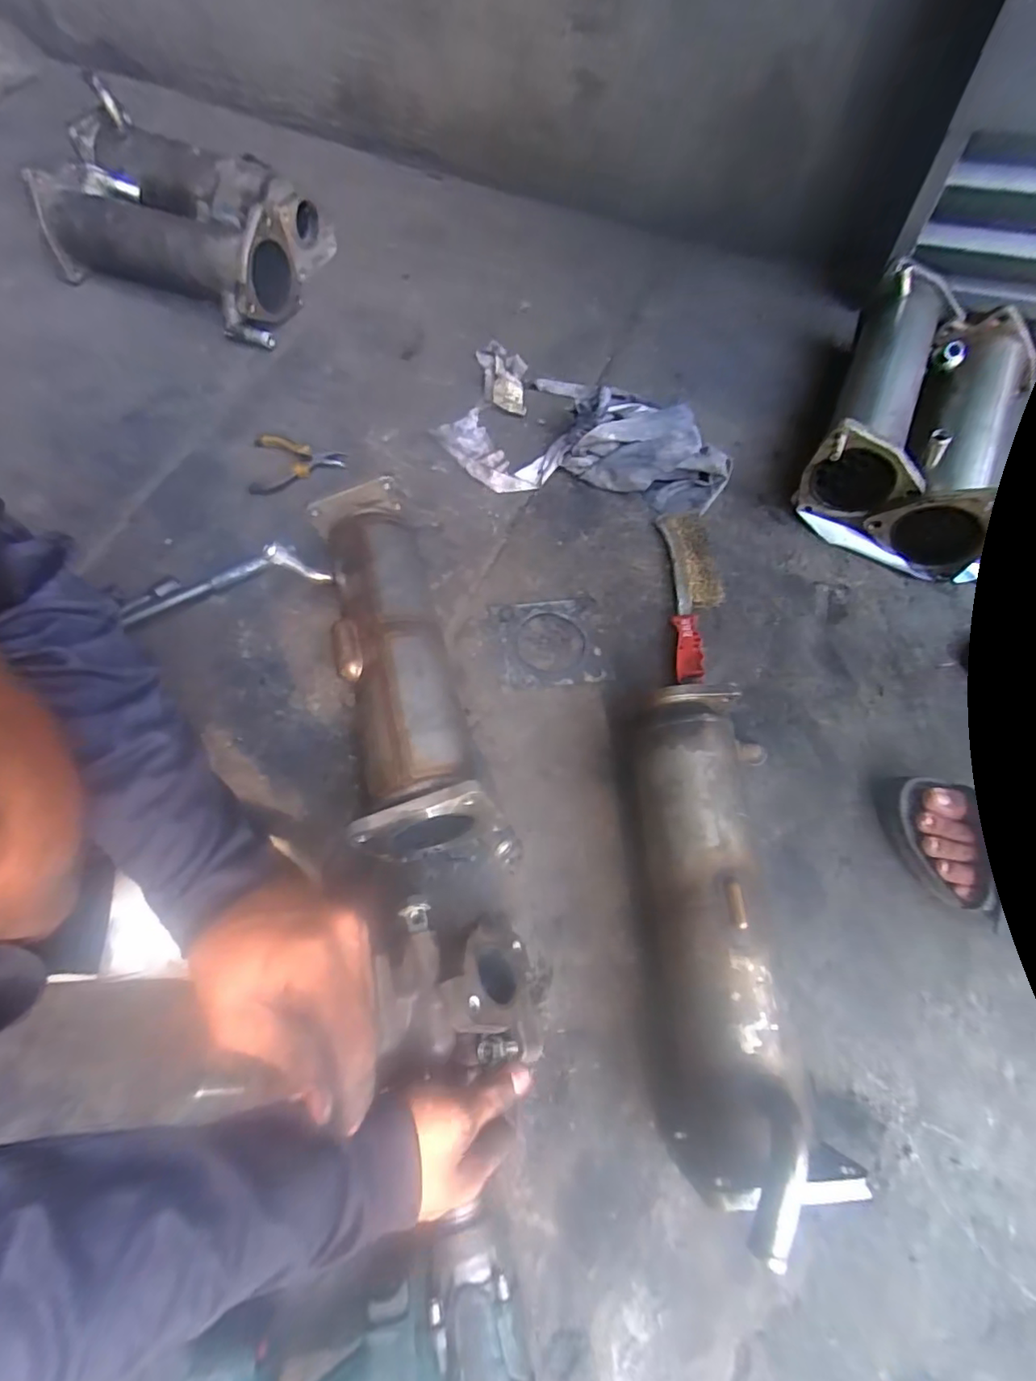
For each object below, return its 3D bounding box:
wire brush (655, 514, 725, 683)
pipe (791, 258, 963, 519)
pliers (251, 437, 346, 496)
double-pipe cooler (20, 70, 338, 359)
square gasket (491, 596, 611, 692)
[{"bbox_3d":[0.192,-0.107,0.612,0.054,0.026,0.212,0,67,-1],"label":"wire brush"},{"bbox_3d":[0.426,-0.343,0.657,0.104,0.119,0.322,23,69,10],"label":"pipe"},{"bbox_3d":[-0.267,-0.277,0.676,0.111,0.015,0.087,-2,67,-2],"label":"pliers"},{"bbox_3d":[-0.454,-0.635,0.773,0.340,0.130,0.225,23,69,8],"label":"double-pipe cooler"},{"bbox_3d":[0.033,-0.052,0.595,0.112,0.004,0.102,-6,68,-4],"label":"square gasket"}]

